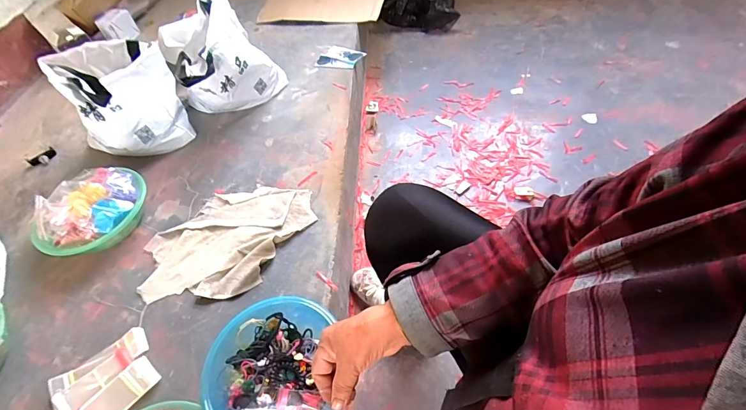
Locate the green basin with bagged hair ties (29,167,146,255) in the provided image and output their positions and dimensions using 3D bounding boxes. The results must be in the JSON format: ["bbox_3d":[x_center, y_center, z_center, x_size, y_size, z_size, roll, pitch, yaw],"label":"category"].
[{"bbox_3d":[-0.643,0.011,0.844,0.215,0.113,0.238,29,60,25],"label":"green basin with bagged hair ties"}]

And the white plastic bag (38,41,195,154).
[{"bbox_3d":[-0.683,-0.313,1.017,0.242,0.251,0.304,-25,53,-13],"label":"white plastic bag"}]

